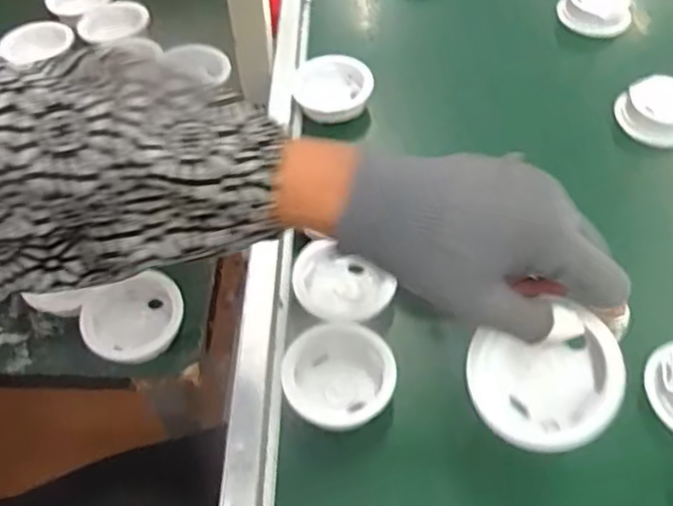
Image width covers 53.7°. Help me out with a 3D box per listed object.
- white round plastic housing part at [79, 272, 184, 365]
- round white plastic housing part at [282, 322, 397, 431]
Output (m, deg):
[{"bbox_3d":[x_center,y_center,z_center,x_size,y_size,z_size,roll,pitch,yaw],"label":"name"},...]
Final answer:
[{"bbox_3d":[-0.152,0.050,0.495,0.075,0.034,0.068,-8,54,-6],"label":"white round plastic housing part"},{"bbox_3d":[0.001,0.082,0.438,0.069,0.028,0.074,0,53,0],"label":"round white plastic housing part"}]

